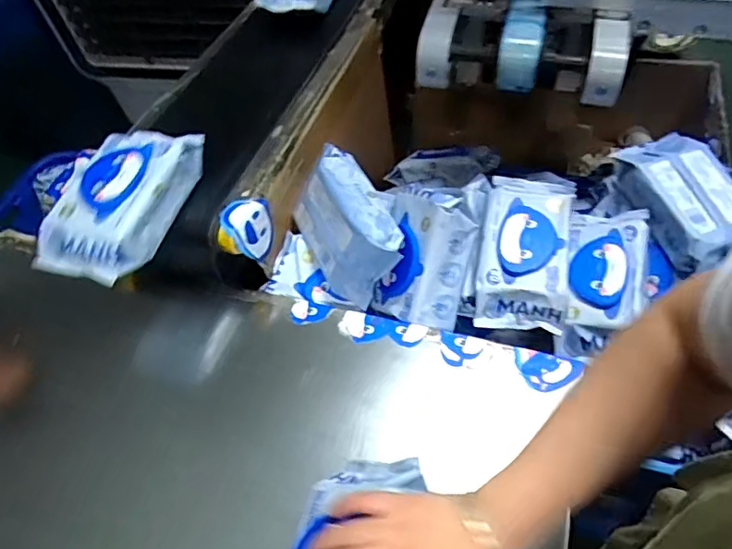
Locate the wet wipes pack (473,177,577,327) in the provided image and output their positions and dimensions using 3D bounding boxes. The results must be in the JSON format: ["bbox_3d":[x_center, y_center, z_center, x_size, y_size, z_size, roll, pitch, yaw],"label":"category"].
[{"bbox_3d":[0.205,-0.043,0.714,0.109,0.060,0.206,6,54,10],"label":"wet wipes pack"}]

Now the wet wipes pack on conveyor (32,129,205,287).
[{"bbox_3d":[-0.299,-0.102,0.681,0.135,0.053,0.235,6,54,10],"label":"wet wipes pack on conveyor"}]

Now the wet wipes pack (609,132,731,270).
[{"bbox_3d":[0.431,-0.109,0.748,0.114,0.065,0.200,-14,53,-5],"label":"wet wipes pack"}]

